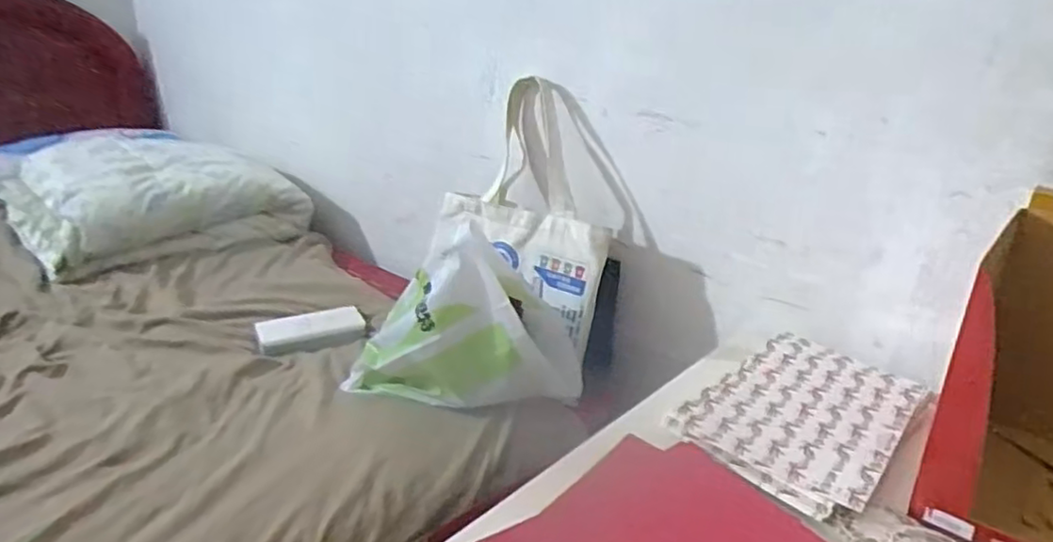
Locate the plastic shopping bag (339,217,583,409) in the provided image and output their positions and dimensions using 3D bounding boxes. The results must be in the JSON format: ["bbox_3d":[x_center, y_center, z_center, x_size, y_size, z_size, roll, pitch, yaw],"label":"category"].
[{"bbox_3d":[-0.085,0.072,0.921,0.327,0.247,0.128,6,22,5],"label":"plastic shopping bag"}]

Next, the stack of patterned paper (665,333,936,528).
[{"bbox_3d":[0.303,0.151,0.712,0.186,0.022,0.275,23,29,40],"label":"stack of patterned paper"}]

